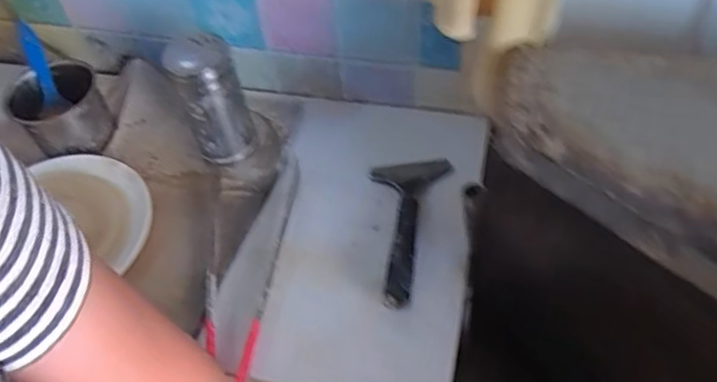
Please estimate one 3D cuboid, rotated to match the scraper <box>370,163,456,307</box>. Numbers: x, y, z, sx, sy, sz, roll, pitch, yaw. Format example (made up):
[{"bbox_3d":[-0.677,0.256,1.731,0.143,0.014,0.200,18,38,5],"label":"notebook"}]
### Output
[{"bbox_3d":[0.057,0.035,0.668,0.094,0.047,0.215,0,52,7],"label":"scraper"}]

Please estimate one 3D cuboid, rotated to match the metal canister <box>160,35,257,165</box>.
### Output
[{"bbox_3d":[-0.173,-0.107,0.717,0.070,0.174,0.065,-19,52,-9],"label":"metal canister"}]

